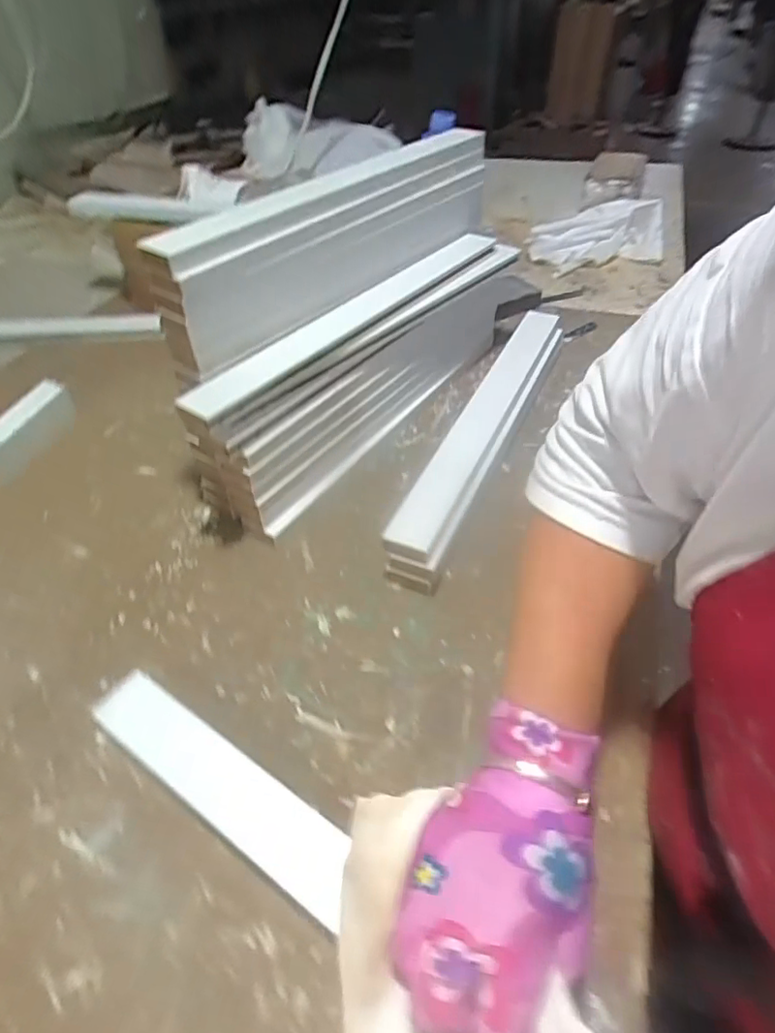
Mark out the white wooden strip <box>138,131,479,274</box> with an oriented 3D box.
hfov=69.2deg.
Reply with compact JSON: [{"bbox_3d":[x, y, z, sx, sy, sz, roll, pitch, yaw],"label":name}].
[{"bbox_3d":[-0.035,-0.304,0.513,0.041,0.026,0.408,30,53,29],"label":"white wooden strip"}]

